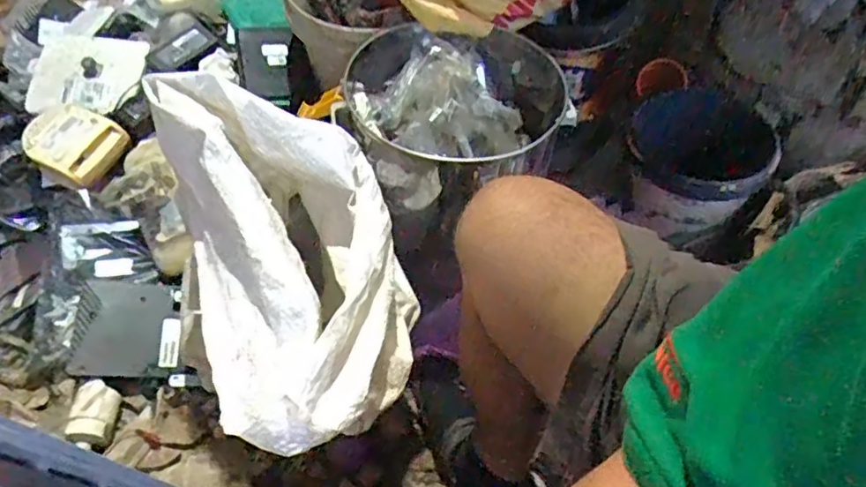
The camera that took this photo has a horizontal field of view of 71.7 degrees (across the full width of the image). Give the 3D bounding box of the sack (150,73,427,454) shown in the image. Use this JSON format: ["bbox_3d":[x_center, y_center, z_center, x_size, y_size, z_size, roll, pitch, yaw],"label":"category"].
[{"bbox_3d":[-0.130,0.023,0.617,0.215,0.243,0.398,-14,54,-12],"label":"sack"}]

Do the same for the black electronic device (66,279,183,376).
[{"bbox_3d":[-0.477,0.126,0.937,0.150,0.027,0.158,3,61,-19],"label":"black electronic device"}]

